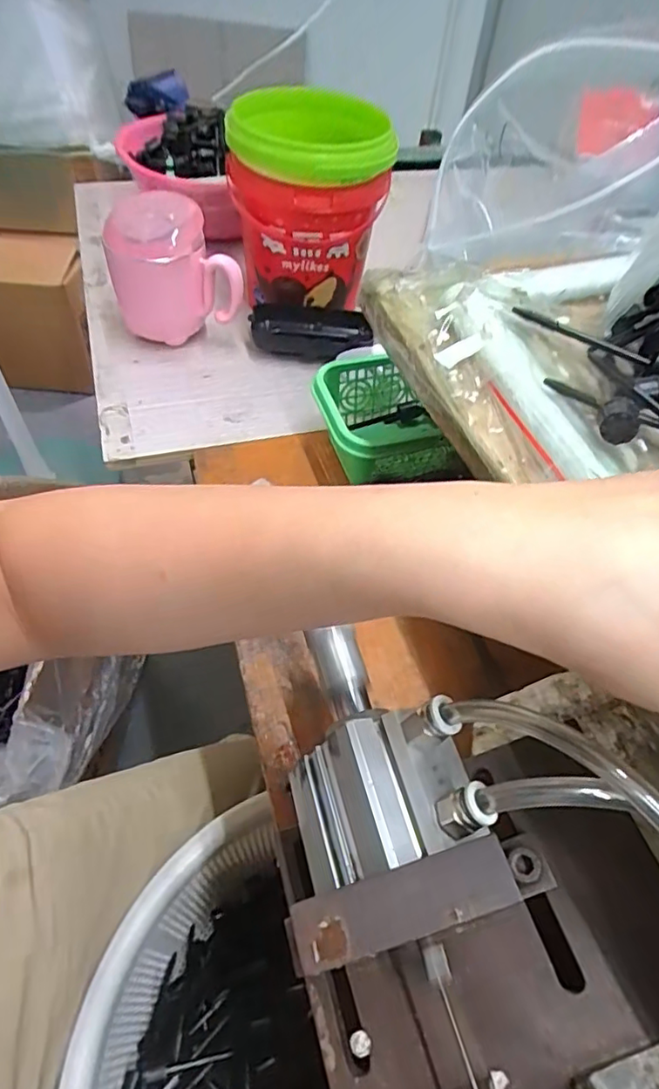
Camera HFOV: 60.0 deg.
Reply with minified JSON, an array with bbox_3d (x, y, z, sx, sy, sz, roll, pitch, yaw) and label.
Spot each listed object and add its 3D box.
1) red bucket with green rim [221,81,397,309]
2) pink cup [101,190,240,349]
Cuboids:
[{"bbox_3d":[-0.027,-0.299,0.510,0.123,0.154,0.152,-7,54,-11],"label":"red bucket with green rim"},{"bbox_3d":[-0.130,-0.229,0.481,0.102,0.106,0.072,-5,54,-9],"label":"pink cup"}]

